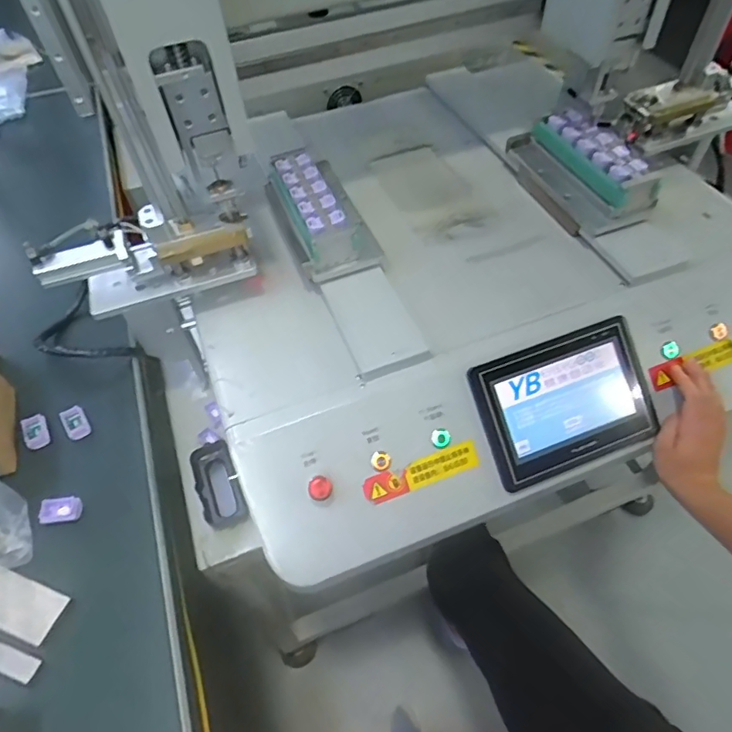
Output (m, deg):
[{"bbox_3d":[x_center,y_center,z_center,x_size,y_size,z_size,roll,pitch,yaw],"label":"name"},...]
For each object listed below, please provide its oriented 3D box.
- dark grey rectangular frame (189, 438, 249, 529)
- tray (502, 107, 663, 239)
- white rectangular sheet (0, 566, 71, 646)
[{"bbox_3d":[-0.186,0.147,0.665,0.049,0.010,0.106,-19,70,-11],"label":"dark grey rectangular frame"},{"bbox_3d":[0.278,-0.260,0.701,0.090,0.087,0.203,-22,55,-13],"label":"tray"},{"bbox_3d":[-0.331,0.217,0.492,0.101,0.009,0.043,15,55,14],"label":"white rectangular sheet"}]

